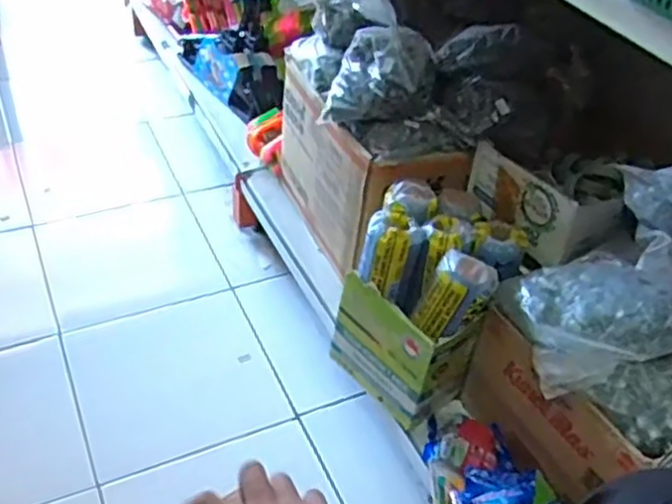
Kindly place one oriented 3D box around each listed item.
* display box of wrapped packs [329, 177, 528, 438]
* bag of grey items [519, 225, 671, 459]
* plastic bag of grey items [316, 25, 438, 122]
[{"bbox_3d":[0.122,0.053,0.935,0.214,0.229,0.193,-30,53,-34],"label":"display box of wrapped packs"},{"bbox_3d":[0.325,0.081,0.776,0.258,0.123,0.199,35,49,29],"label":"bag of grey items"},{"bbox_3d":[0.061,-0.236,0.962,0.149,0.113,0.097,2,41,-4],"label":"plastic bag of grey items"}]

